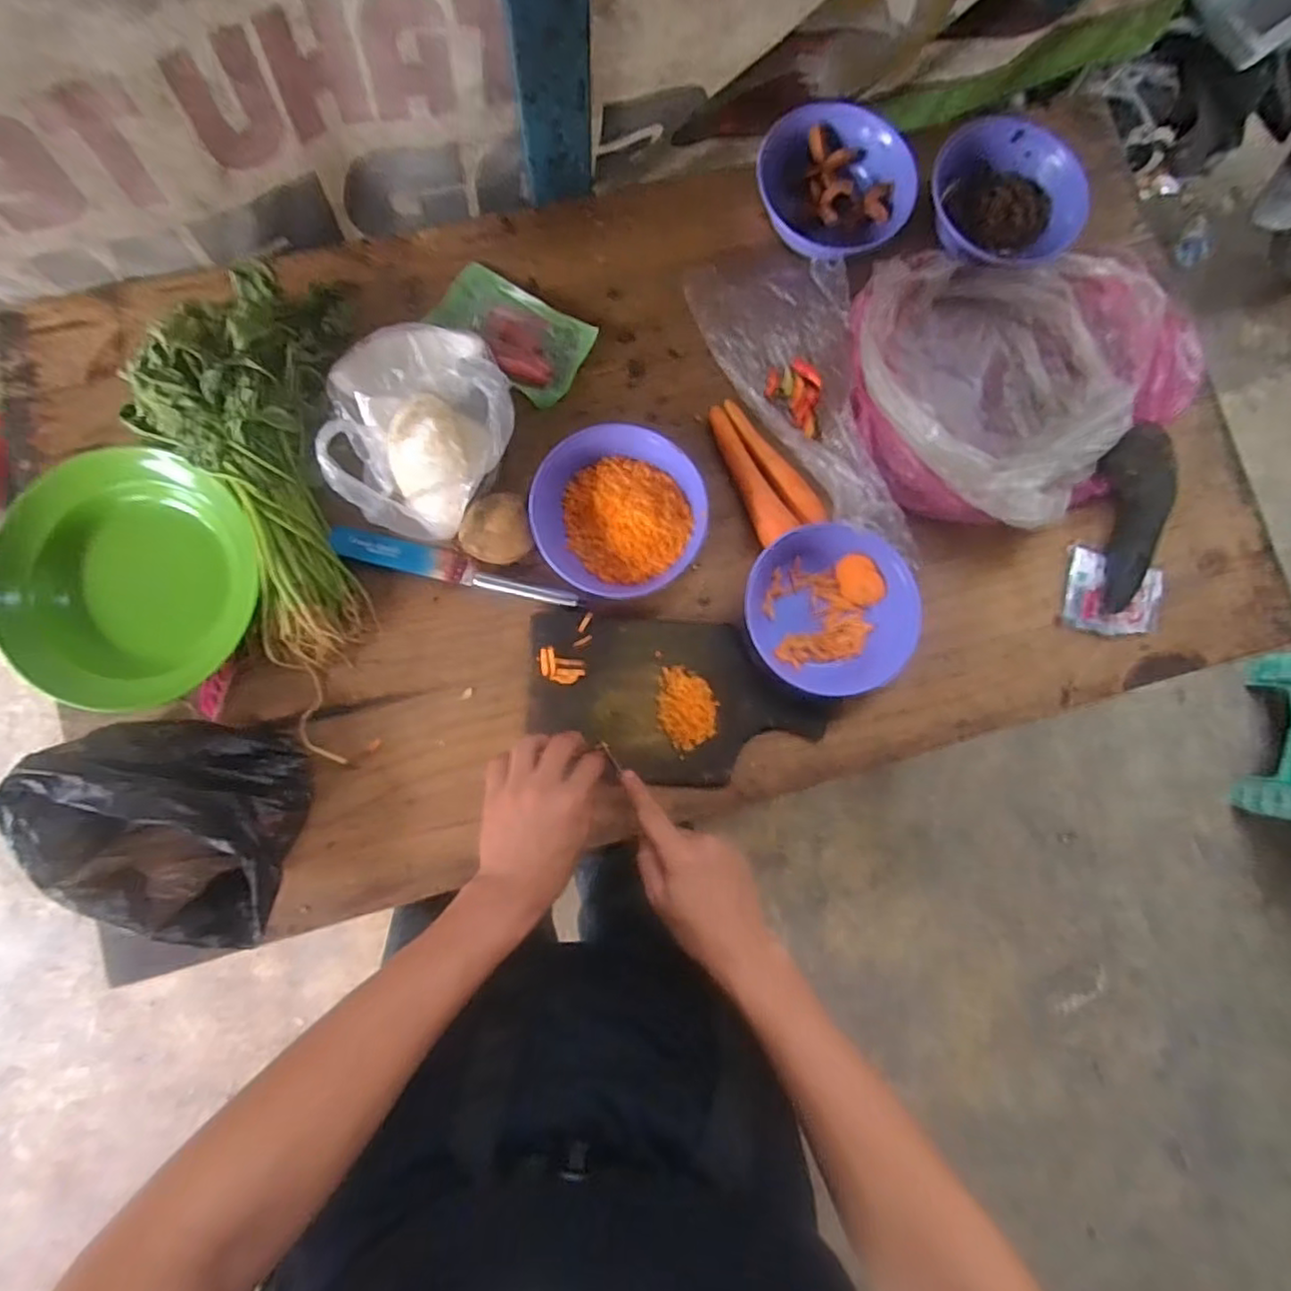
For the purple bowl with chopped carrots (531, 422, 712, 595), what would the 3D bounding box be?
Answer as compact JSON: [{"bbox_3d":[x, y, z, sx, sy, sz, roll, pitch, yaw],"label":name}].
[{"bbox_3d":[-0.023,-0.112,0.578,0.142,0.049,0.135,0,88,-5],"label":"purple bowl with chopped carrots"}]

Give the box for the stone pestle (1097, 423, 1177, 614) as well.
[{"bbox_3d":[0.460,-0.118,0.626,0.054,0.041,0.174,3,88,-5],"label":"stone pestle"}]

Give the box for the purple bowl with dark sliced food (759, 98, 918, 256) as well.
[{"bbox_3d":[0.180,-0.443,0.645,0.145,0.043,0.125,-5,88,-5],"label":"purple bowl with dark sliced food"}]

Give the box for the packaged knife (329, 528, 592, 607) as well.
[{"bbox_3d":[-0.163,-0.068,0.586,0.215,0.016,0.029,12,87,-4],"label":"packaged knife"}]

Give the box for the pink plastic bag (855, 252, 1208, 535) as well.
[{"bbox_3d":[0.349,-0.261,0.617,0.330,0.097,0.268,-31,91,-5],"label":"pink plastic bag"}]

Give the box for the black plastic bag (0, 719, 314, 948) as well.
[{"bbox_3d":[-0.356,0.134,0.498,0.175,0.078,0.145,8,87,-5],"label":"black plastic bag"}]

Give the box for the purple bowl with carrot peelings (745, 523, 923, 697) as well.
[{"bbox_3d":[0.159,-0.030,0.588,0.144,0.059,0.137,0,88,-5],"label":"purple bowl with carrot peelings"}]

